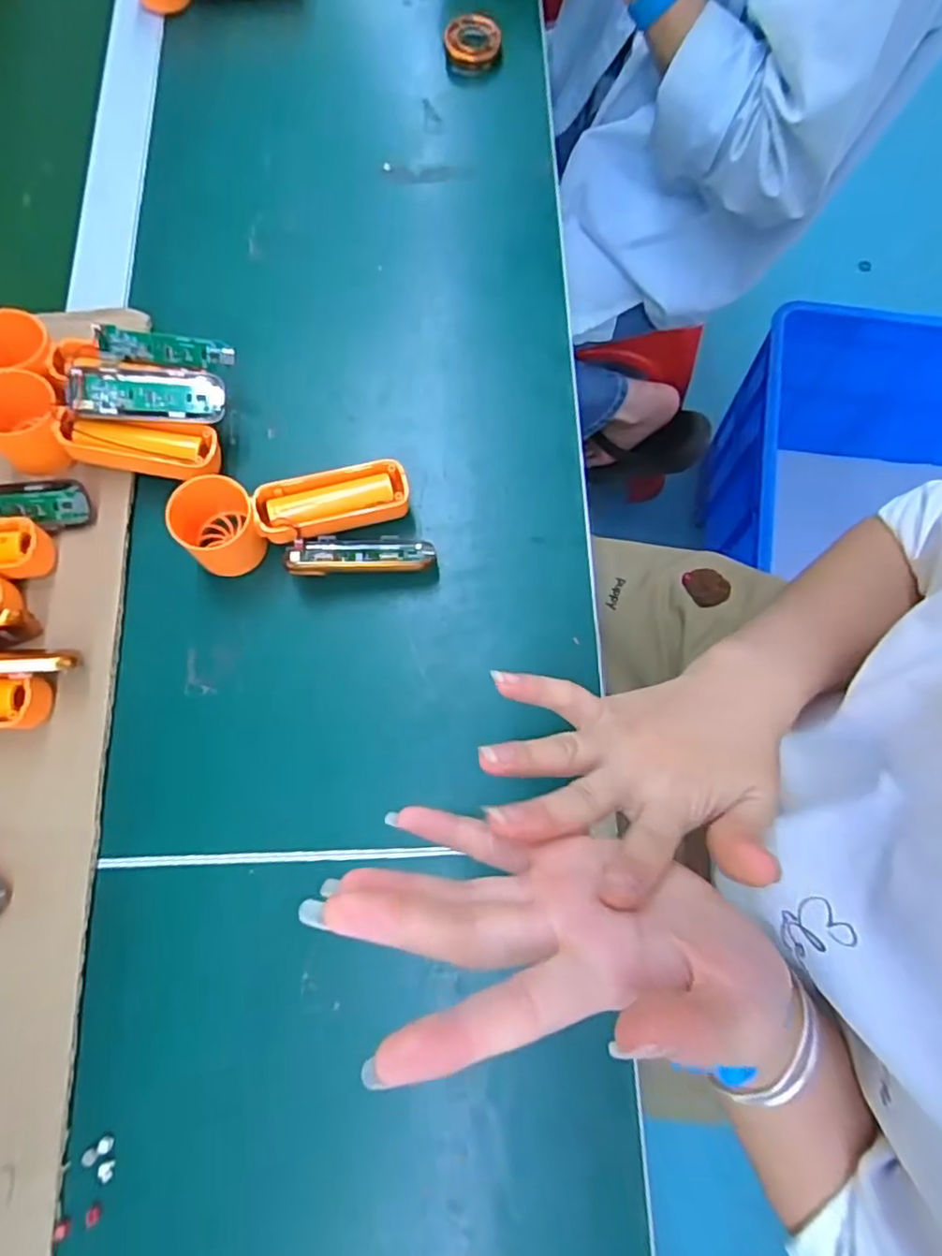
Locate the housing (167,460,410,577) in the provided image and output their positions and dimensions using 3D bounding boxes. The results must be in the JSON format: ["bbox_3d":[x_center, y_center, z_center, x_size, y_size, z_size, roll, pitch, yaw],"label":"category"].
[{"bbox_3d":[-0.104,-0.071,0.371,0.136,0.040,0.051,-16,75,-4],"label":"housing"}]

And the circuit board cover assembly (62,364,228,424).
[{"bbox_3d":[-0.186,-0.136,0.375,0.081,0.010,0.034,-2,74,-15],"label":"circuit board cover assembly"}]

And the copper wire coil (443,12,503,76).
[{"bbox_3d":[0.001,-0.438,0.488,0.041,0.019,0.043,0,74,0],"label":"copper wire coil"}]

